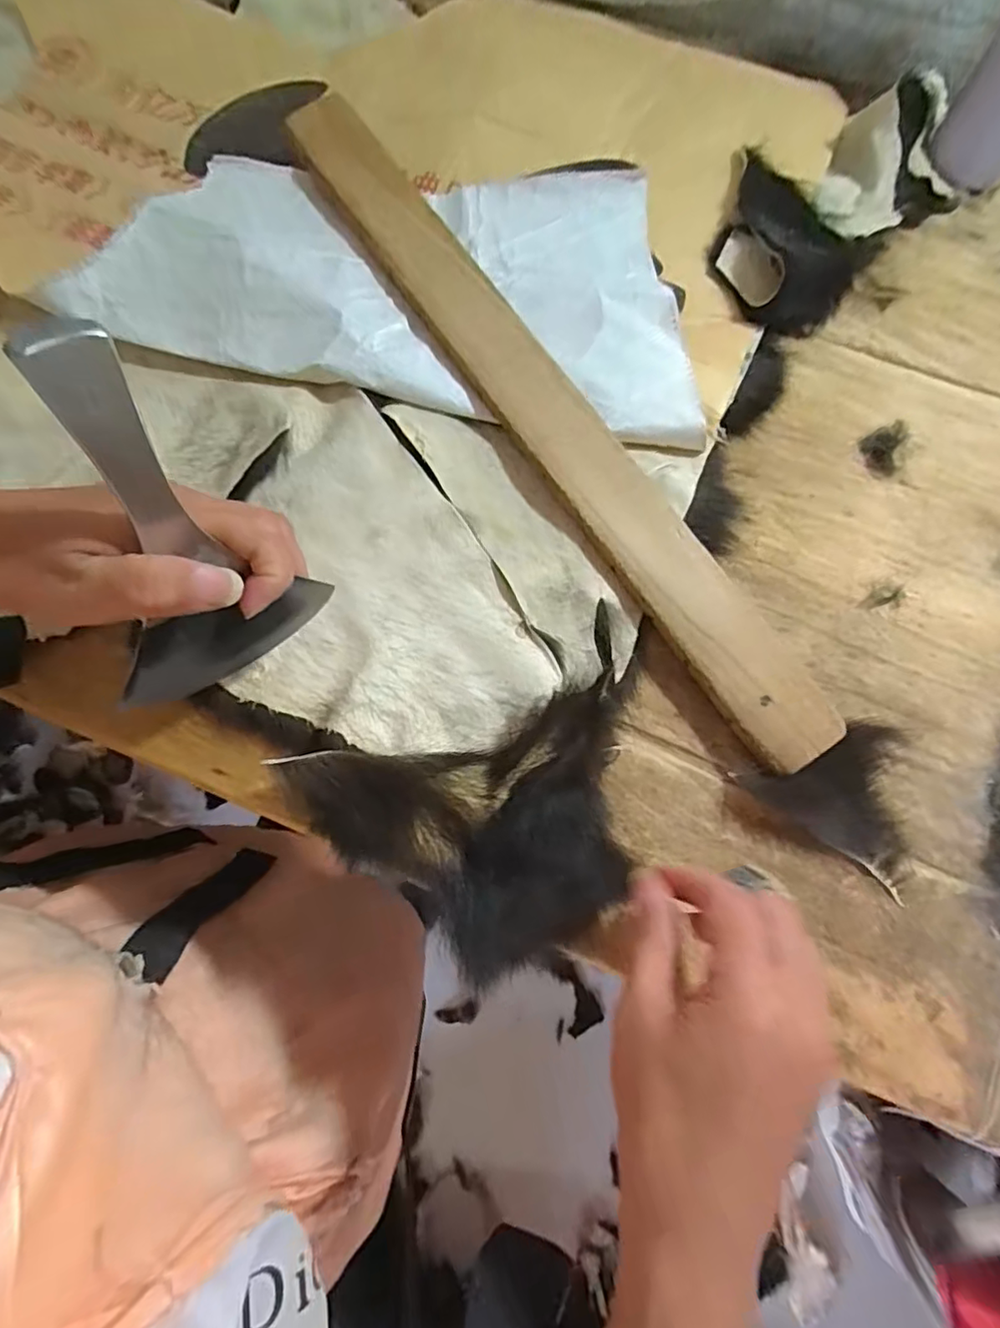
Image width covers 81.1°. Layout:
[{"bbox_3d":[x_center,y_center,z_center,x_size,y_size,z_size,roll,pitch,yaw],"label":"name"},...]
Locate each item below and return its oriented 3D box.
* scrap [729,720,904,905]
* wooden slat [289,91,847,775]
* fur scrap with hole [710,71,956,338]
[{"bbox_3d":[0.176,0.062,0.293,0.085,0.018,0.069,42,78,10],"label":"scrap"},{"bbox_3d":[0.020,-0.149,0.335,0.048,0.011,0.483,-35,80,-4],"label":"wooden slat"},{"bbox_3d":[0.220,-0.324,0.397,0.125,0.051,0.204,44,75,9],"label":"fur scrap with hole"}]

